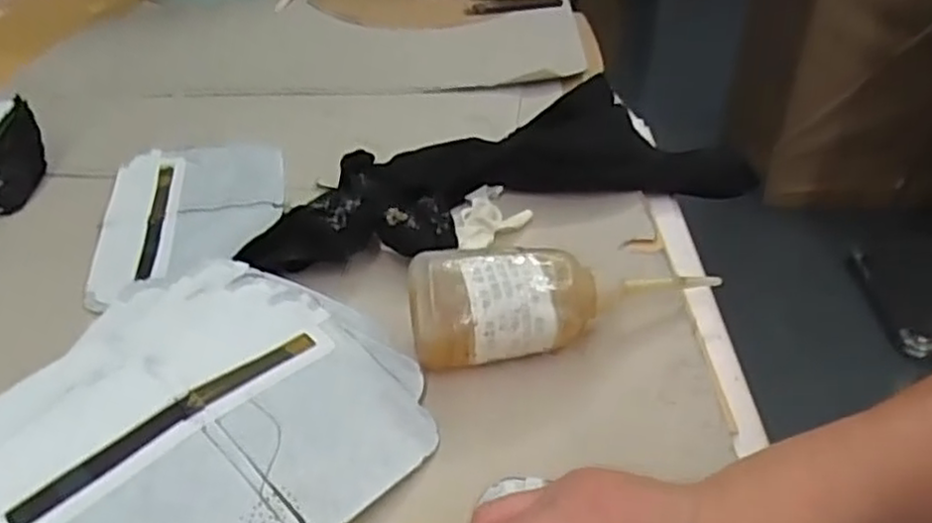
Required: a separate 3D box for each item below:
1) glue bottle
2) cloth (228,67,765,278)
[{"bbox_3d":[0.057,0.022,0.407,0.174,0.059,0.051,-7,37,-7],"label":"glue bottle"},{"bbox_3d":[0.027,-0.069,0.546,0.390,0.044,0.150,-13,38,-15],"label":"cloth"}]

